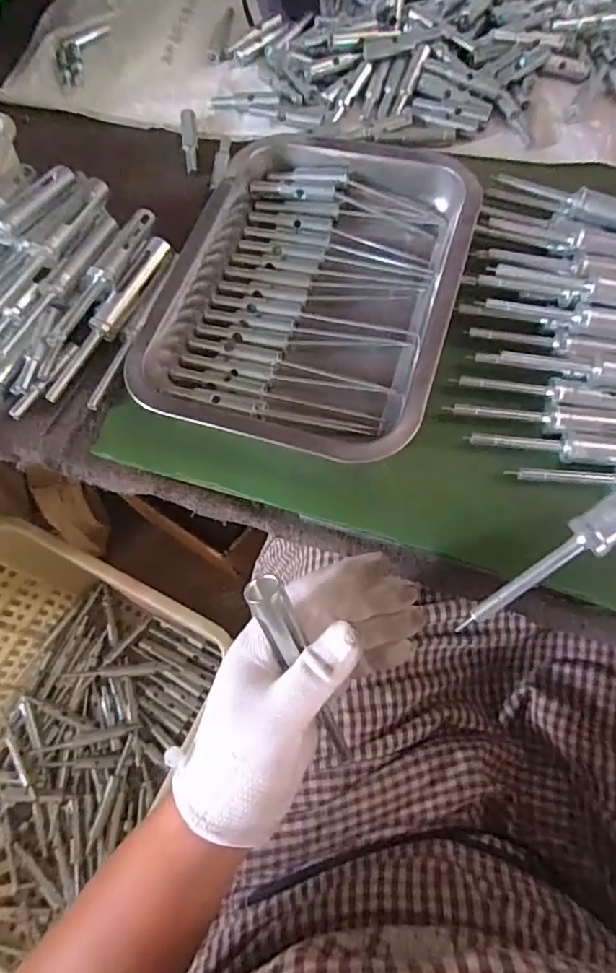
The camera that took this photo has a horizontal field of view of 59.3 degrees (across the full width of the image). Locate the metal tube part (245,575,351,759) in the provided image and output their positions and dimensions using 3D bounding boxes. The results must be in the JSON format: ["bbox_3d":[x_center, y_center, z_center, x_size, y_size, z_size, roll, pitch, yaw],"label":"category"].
[{"bbox_3d":[-0.001,0.097,0.275,0.015,0.133,0.016,-25,32,-7],"label":"metal tube part"}]

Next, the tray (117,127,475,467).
[{"bbox_3d":[0.002,-0.144,0.375,0.200,0.036,0.266,16,70,9],"label":"tray"}]

